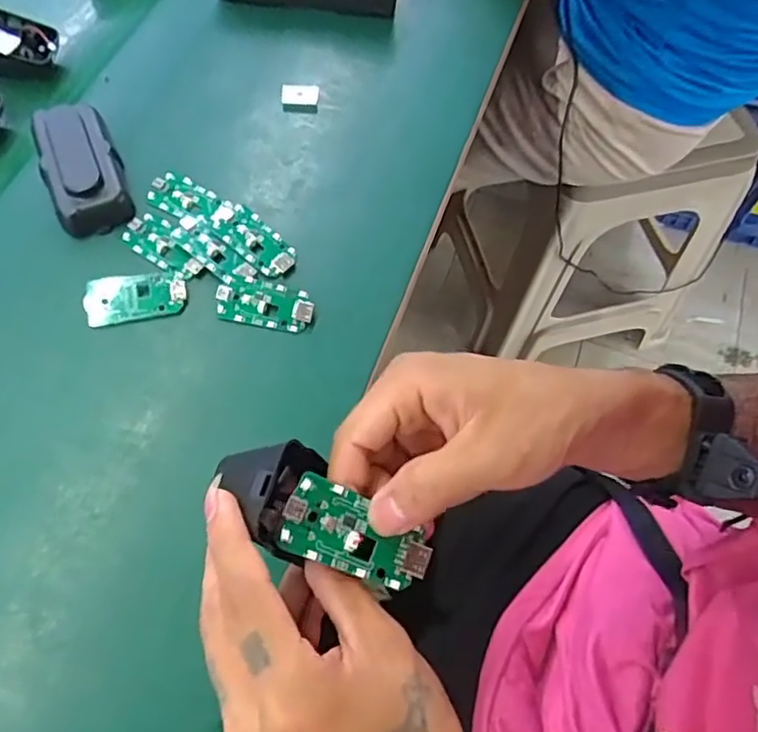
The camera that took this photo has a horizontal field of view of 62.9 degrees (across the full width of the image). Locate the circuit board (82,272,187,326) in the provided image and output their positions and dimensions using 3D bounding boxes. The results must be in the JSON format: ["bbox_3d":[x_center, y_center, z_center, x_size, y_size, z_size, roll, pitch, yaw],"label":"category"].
[{"bbox_3d":[-0.162,-0.046,0.412,0.063,0.006,0.032,-12,70,-7],"label":"circuit board"}]

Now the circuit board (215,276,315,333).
[{"bbox_3d":[-0.076,-0.043,0.419,0.062,0.008,0.032,10,68,1],"label":"circuit board"}]

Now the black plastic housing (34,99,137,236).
[{"bbox_3d":[-0.214,-0.144,0.443,0.051,0.020,0.107,-26,72,-12],"label":"black plastic housing"}]

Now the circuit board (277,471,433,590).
[{"bbox_3d":[-0.009,0.071,0.255,0.063,0.005,0.031,29,67,-9],"label":"circuit board"}]

